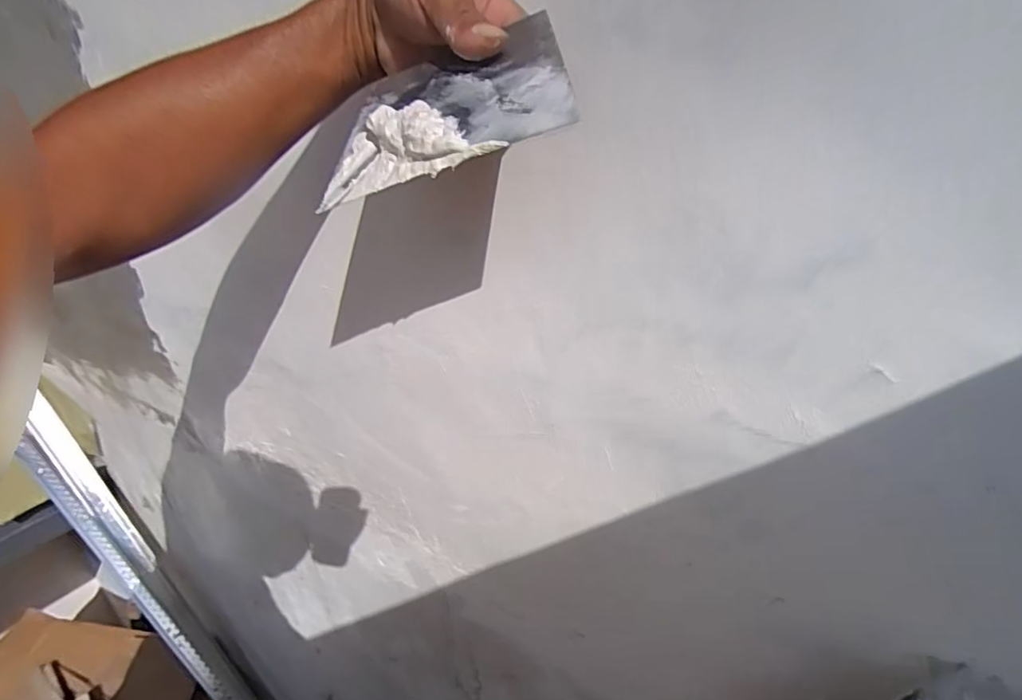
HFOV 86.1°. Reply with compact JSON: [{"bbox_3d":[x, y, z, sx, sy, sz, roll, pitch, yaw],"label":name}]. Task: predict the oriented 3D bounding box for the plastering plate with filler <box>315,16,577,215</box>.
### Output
[{"bbox_3d":[-0.039,-0.127,0.283,0.138,0.015,0.094,-14,56,21],"label":"plastering plate with filler"}]

